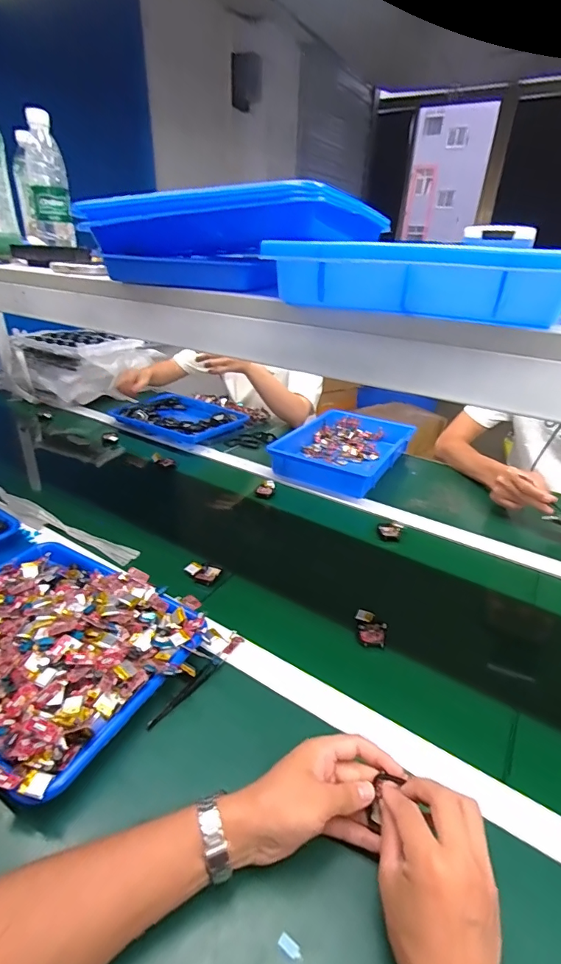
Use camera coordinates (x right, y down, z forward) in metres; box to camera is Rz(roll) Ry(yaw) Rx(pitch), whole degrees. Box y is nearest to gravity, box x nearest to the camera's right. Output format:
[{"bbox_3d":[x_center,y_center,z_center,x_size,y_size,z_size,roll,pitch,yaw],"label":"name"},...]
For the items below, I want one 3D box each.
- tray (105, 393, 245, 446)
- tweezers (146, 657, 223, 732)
[{"bbox_3d":[-0.277,-0.189,1.246,0.324,0.040,0.240,18,32,26],"label":"tray"},{"bbox_3d":[-0.109,0.241,0.510,0.011,0.015,0.111,23,34,33],"label":"tweezers"}]

